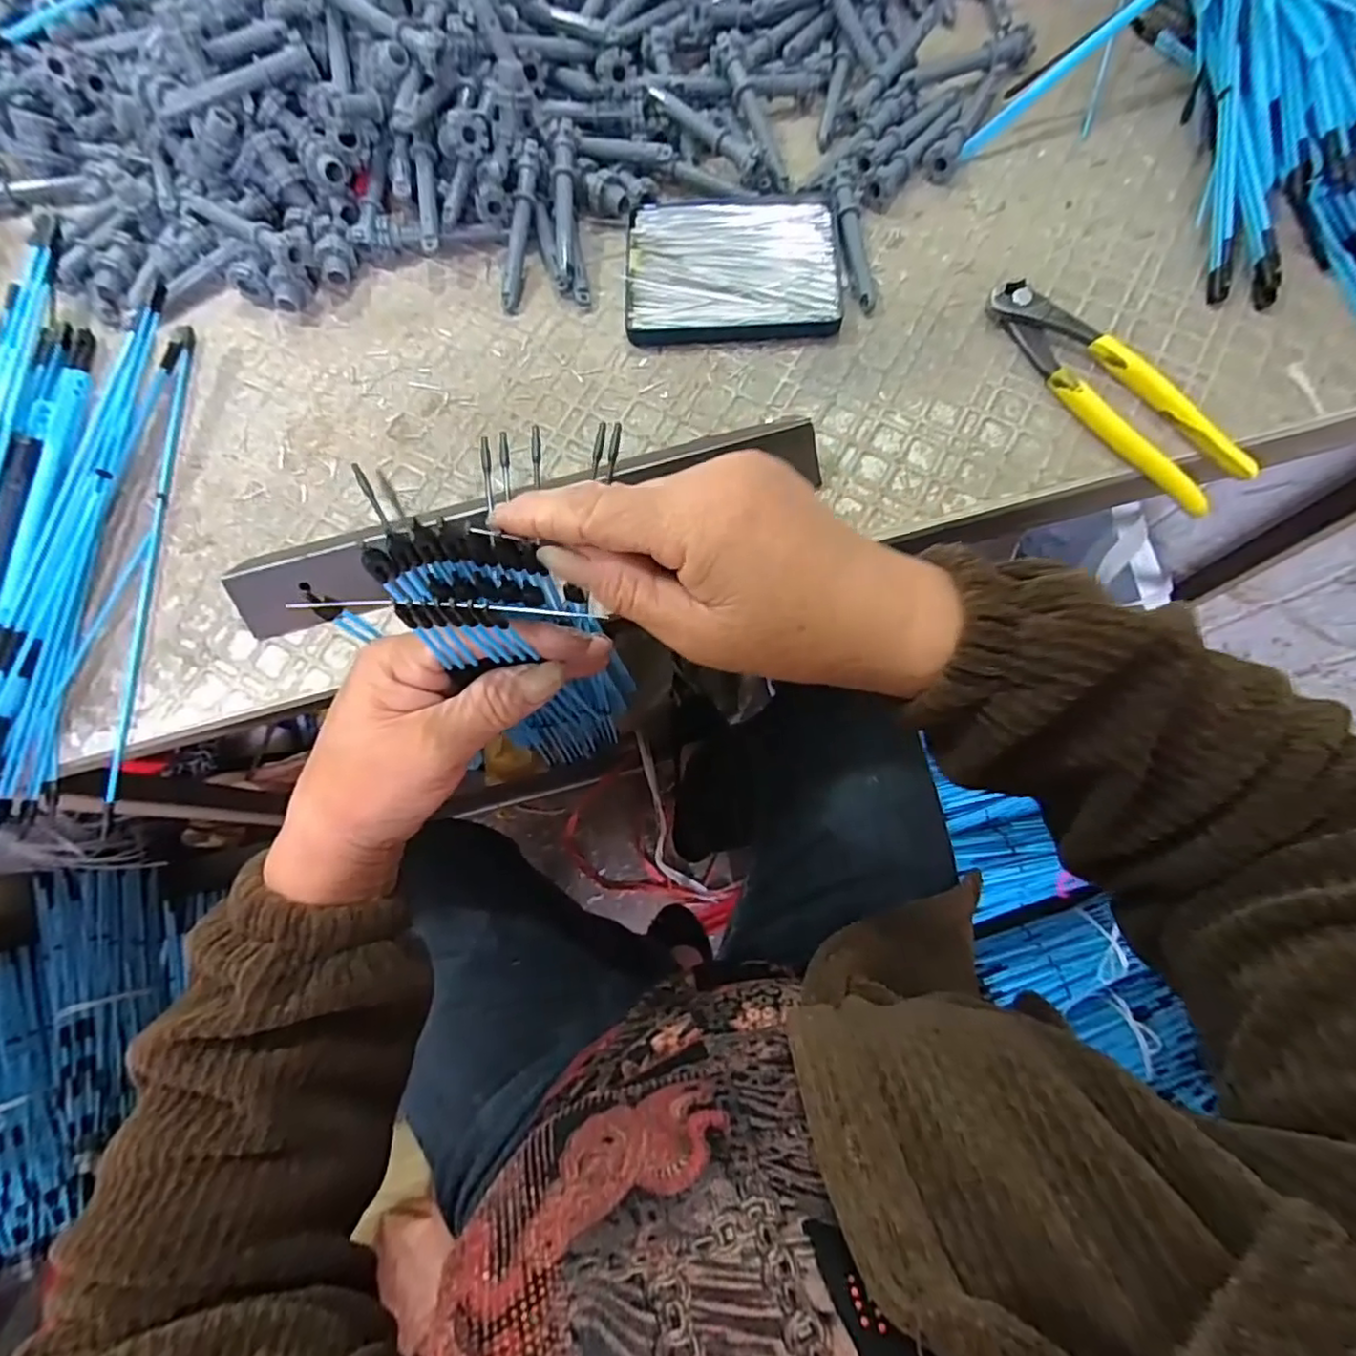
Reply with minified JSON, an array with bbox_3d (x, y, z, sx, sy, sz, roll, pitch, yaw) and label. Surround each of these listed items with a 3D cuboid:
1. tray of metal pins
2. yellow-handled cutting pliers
[{"bbox_3d":[0.032,-0.252,0.397,0.126,0.007,0.104,-2,76,2],"label":"tray of metal pins"},{"bbox_3d":[0.231,-0.156,0.355,0.041,0.023,0.162,-35,77,-7],"label":"yellow-handled cutting pliers"}]

